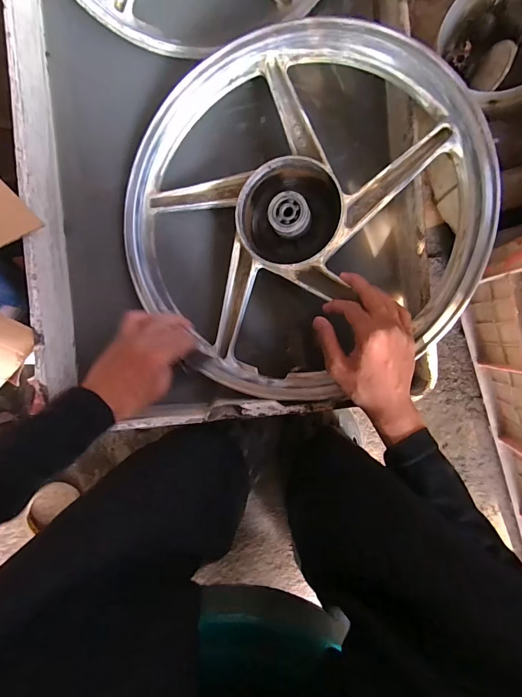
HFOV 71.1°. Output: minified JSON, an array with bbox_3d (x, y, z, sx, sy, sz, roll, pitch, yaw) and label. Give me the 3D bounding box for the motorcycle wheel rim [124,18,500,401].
[{"bbox_3d":[0.033,-0.169,0.442,0.410,0.110,0.429,0,91,0],"label":"motorcycle wheel rim"}]

